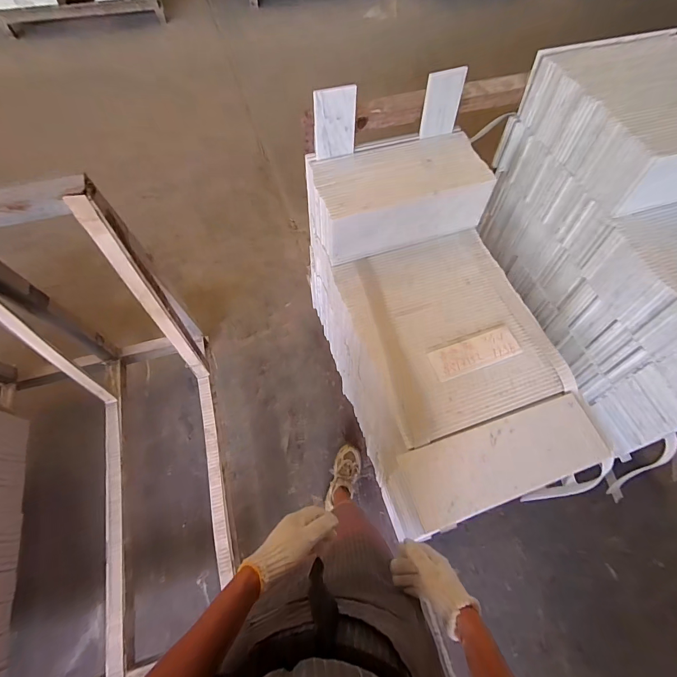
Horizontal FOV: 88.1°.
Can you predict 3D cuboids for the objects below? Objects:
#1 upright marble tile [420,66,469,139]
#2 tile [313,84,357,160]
[{"bbox_3d":[0.271,-0.606,0.909,0.103,0.153,0.016,-15,58,-9],"label":"upright marble tile"},{"bbox_3d":[-0.007,-0.518,0.845,0.102,0.153,0.010,-13,57,-6],"label":"tile"}]

